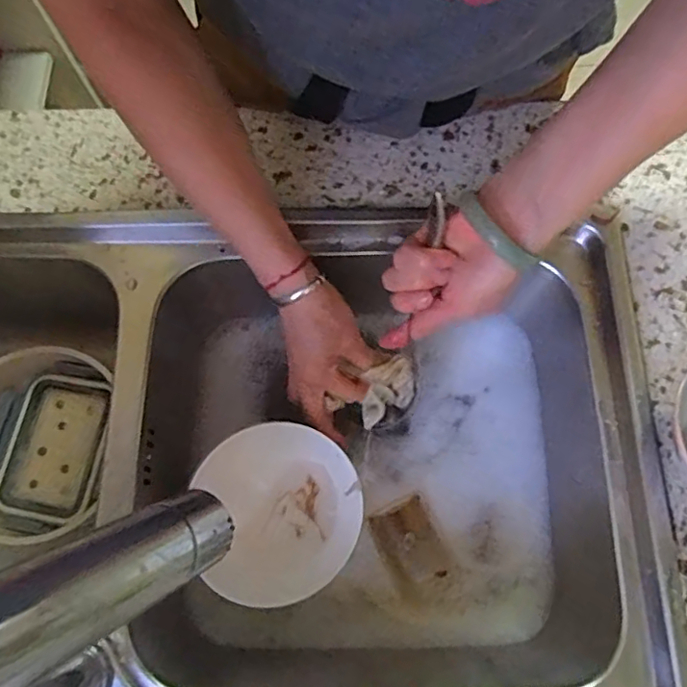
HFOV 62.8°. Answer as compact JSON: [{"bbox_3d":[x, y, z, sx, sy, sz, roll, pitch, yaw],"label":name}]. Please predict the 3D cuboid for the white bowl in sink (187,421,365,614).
[{"bbox_3d":[-0.059,0.153,0.519,0.142,0.052,0.157,-14,73,-4],"label":"white bowl in sink"}]

